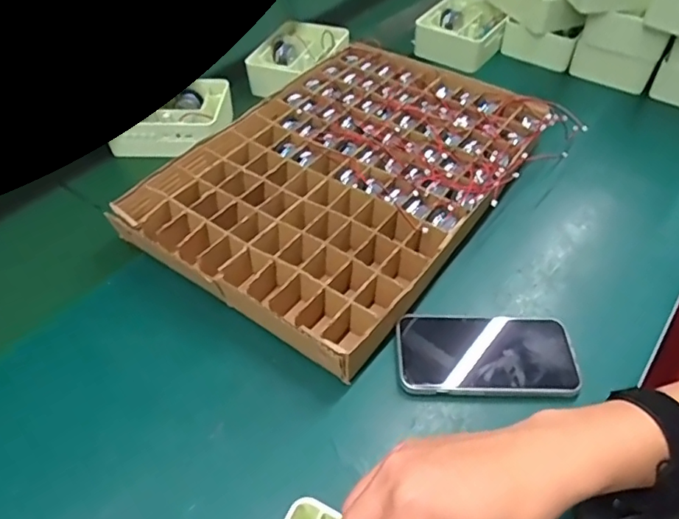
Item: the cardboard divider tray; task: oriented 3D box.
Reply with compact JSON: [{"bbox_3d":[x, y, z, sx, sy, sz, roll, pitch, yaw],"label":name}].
[{"bbox_3d":[0.013,-0.093,0.597,0.301,0.049,0.423,28,54,23],"label":"cardboard divider tray"}]

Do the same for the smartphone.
[{"bbox_3d":[0.125,0.080,0.464,0.147,0.011,0.076,1,48,1],"label":"smartphone"}]

